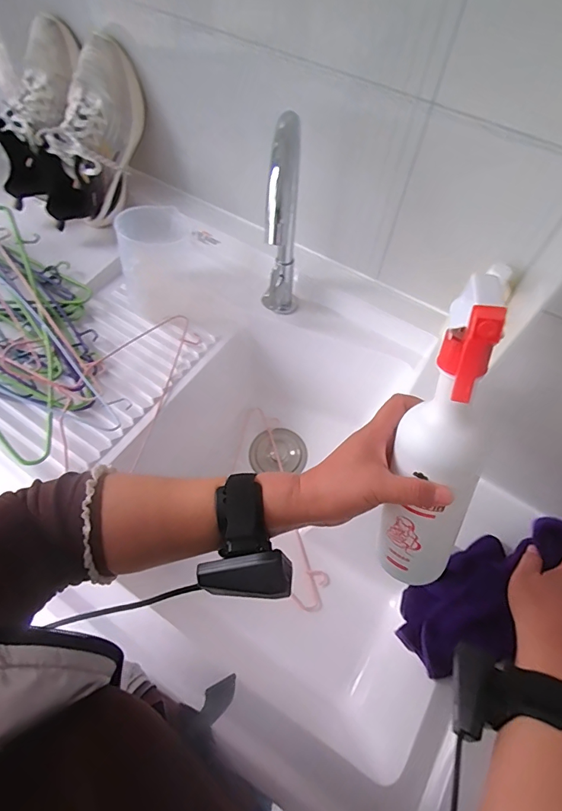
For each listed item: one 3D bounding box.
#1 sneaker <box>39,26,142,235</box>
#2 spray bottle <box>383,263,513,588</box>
[{"bbox_3d":[-0.306,-0.427,0.685,0.104,0.283,0.133,38,27,17],"label":"sneaker"},{"bbox_3d":[0.109,0.035,0.300,0.054,0.274,0.062,-15,41,-10],"label":"spray bottle"}]

